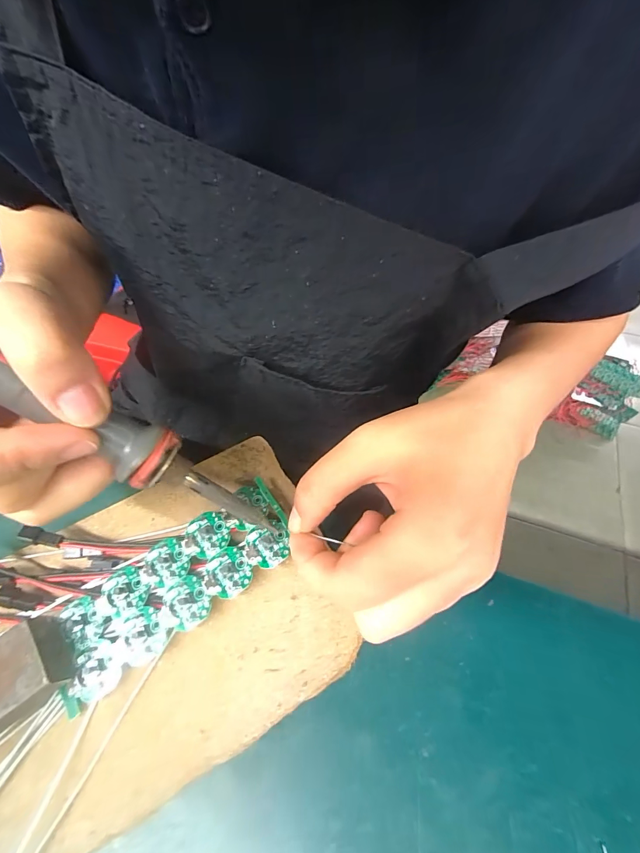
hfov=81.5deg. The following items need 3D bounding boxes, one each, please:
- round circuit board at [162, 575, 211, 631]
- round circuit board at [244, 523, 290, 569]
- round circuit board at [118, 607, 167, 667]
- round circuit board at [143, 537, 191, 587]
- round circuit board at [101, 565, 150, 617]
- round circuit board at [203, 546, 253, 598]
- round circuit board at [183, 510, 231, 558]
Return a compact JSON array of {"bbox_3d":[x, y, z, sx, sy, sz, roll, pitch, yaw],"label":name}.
[{"bbox_3d":[-0.062,0.082,0.172,0.019,0.004,0.021,-37,62,-21],"label":"round circuit board"},{"bbox_3d":[-0.026,0.059,0.182,0.020,0.004,0.019,-1,55,2],"label":"round circuit board"},{"bbox_3d":[-0.080,0.095,0.168,0.020,0.004,0.020,-1,55,2],"label":"round circuit board"},{"bbox_3d":[-0.075,0.066,0.180,0.022,0.004,0.020,-1,55,2],"label":"round circuit board"},{"bbox_3d":[-0.092,0.078,0.176,0.021,0.004,0.019,36,64,24],"label":"round circuit board"},{"bbox_3d":[-0.044,0.070,0.177,0.021,0.004,0.022,-1,55,2],"label":"round circuit board"},{"bbox_3d":[-0.056,0.054,0.186,0.021,0.004,0.022,-1,55,2],"label":"round circuit board"}]

